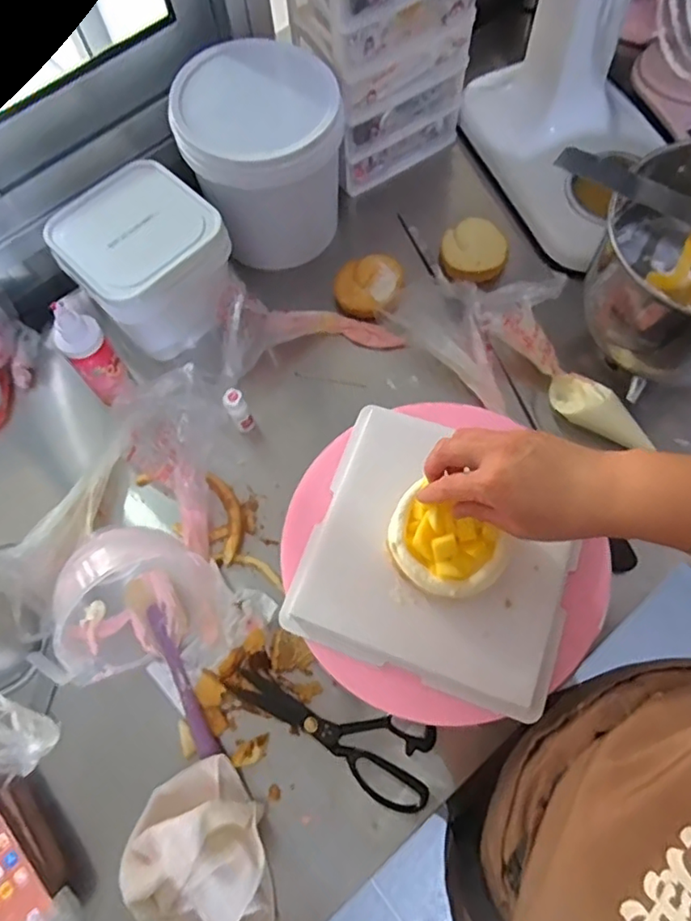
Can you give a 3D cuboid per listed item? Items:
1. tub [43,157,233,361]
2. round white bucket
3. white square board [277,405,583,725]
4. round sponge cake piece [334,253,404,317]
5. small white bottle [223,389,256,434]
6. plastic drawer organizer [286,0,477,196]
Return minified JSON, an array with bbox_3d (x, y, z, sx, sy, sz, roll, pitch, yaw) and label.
[{"bbox_3d":[-0.243,-0.246,0.742,0.166,0.128,0.175,-42,72,-13],"label":"tub"},{"bbox_3d":[-0.101,-0.391,0.754,0.186,0.187,0.184,-1,68,3],"label":"round white bucket"},{"bbox_3d":[0.085,0.081,0.520,0.228,0.024,0.217,19,78,9],"label":"white square board"},{"bbox_3d":[0.030,-0.236,0.778,0.088,0.028,0.099,10,69,7],"label":"round sponge cake piece"},{"bbox_3d":[-0.126,-0.058,0.696,0.023,0.063,0.028,-30,69,-9],"label":"small white bottle"},{"bbox_3d":[0.046,-0.548,0.763,0.202,0.313,0.137,-31,70,-9],"label":"plastic drawer organizer"}]

